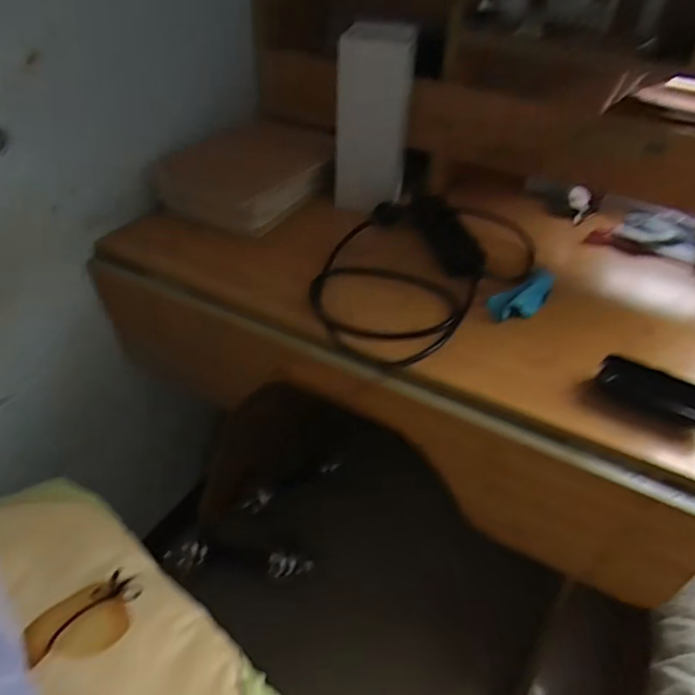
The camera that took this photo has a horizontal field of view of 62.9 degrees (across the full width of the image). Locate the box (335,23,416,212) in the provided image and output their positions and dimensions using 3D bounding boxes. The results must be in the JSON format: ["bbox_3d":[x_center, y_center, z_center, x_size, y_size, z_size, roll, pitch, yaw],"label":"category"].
[{"bbox_3d":[0.039,-0.328,0.821,0.099,0.227,0.091,7,41,6],"label":"box"}]

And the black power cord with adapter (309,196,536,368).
[{"bbox_3d":[0.089,-0.106,0.749,0.249,0.035,0.375,29,47,28],"label":"black power cord with adapter"}]

